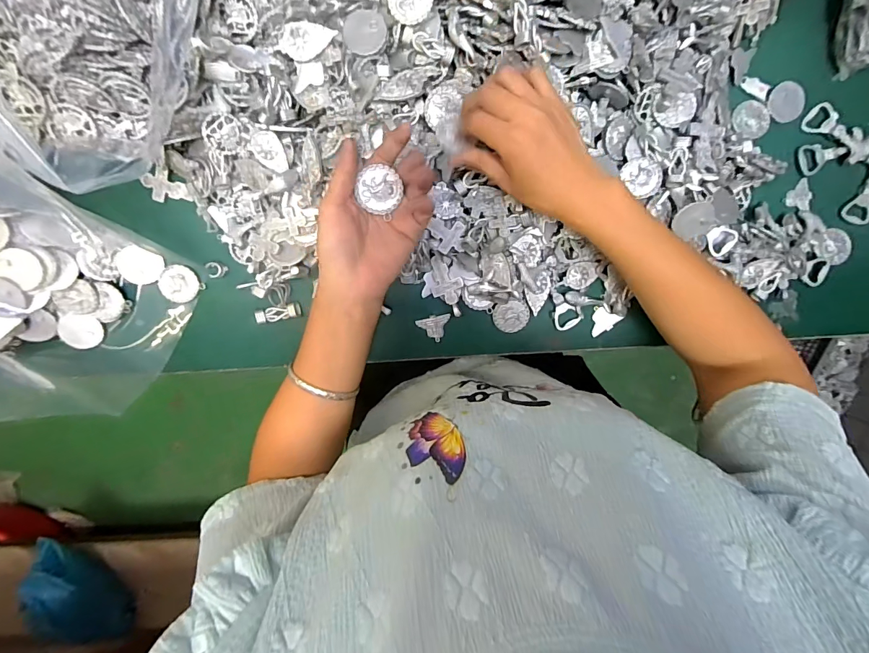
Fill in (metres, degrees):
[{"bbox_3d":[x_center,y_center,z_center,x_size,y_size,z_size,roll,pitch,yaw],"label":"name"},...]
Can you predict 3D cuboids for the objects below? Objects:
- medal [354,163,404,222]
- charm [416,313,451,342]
[{"bbox_3d":[-0.045,-0.108,0.318,0.034,0.004,0.033,27,97,-7],"label":"medal"},{"bbox_3d":[-0.001,0.002,0.421,0.035,0.004,0.027,-5,100,-2],"label":"charm"}]

